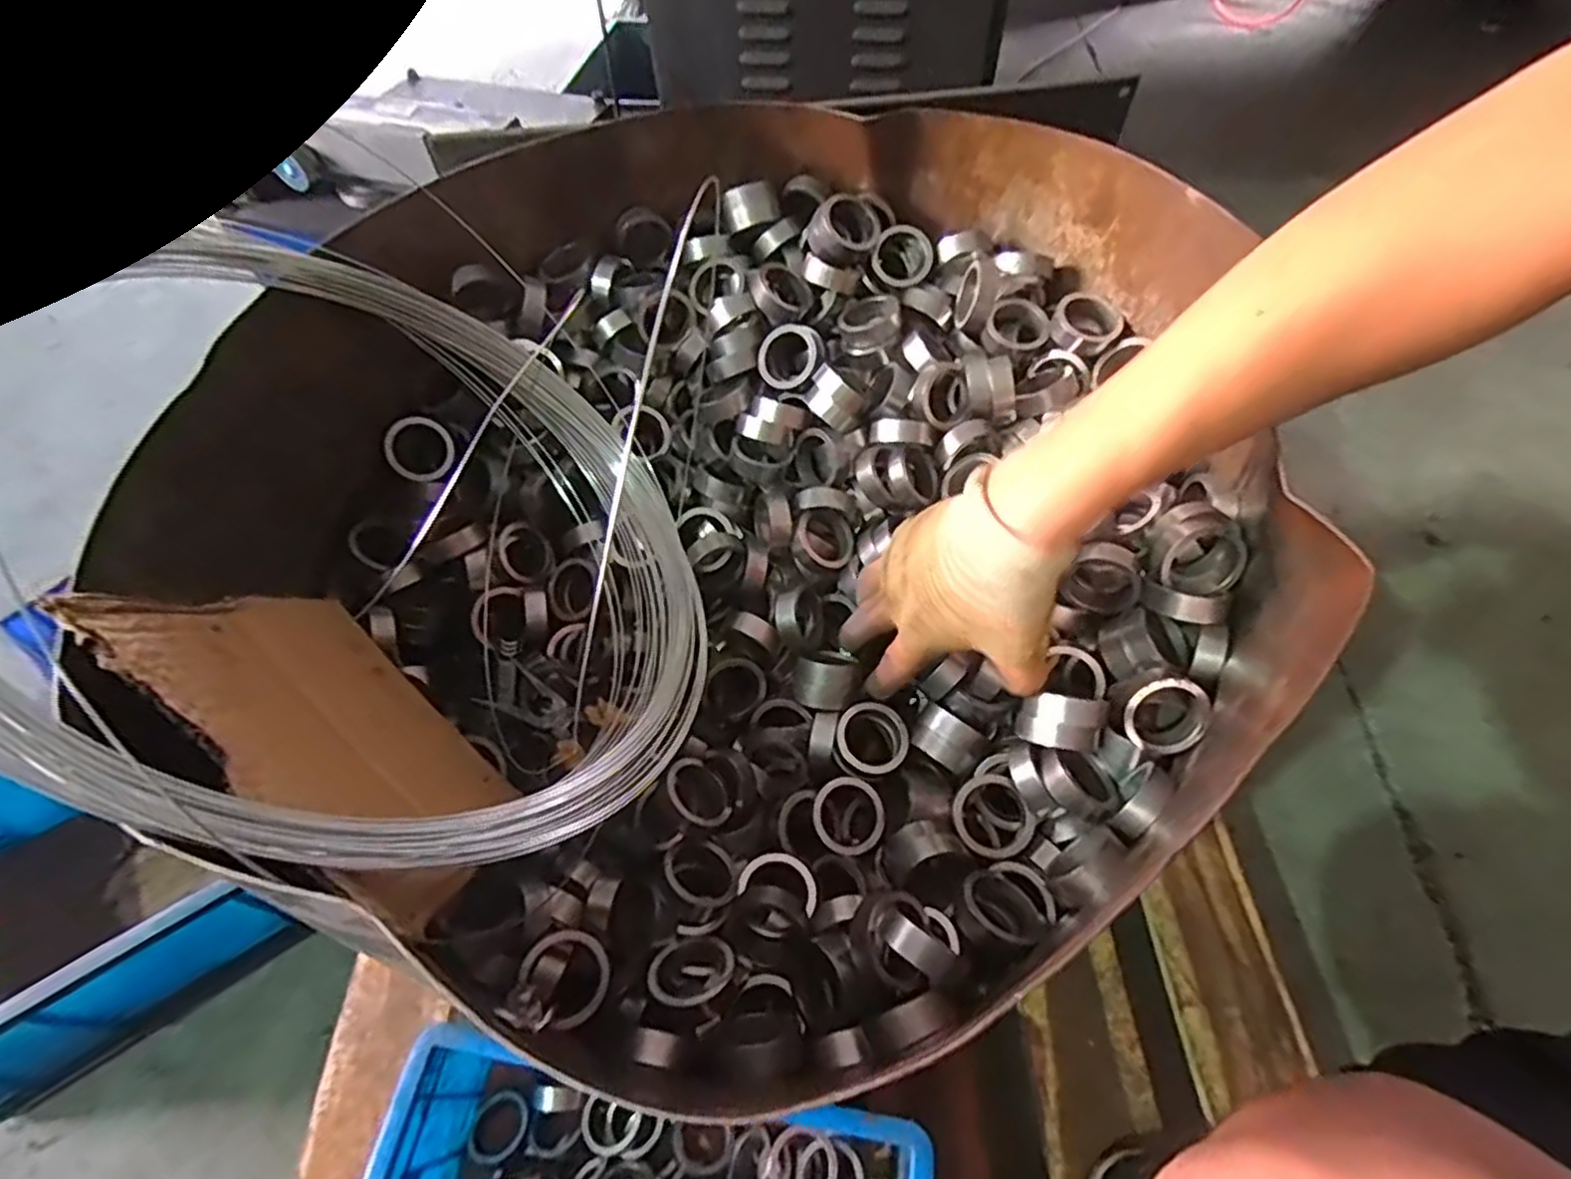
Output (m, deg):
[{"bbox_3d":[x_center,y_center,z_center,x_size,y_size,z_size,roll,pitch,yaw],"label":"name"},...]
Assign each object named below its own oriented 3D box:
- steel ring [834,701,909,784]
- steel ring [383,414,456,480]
[{"bbox_3d":[0.053,0.094,0.446,0.045,0.017,0.045,-37,62,-23],"label":"steel ring"},{"bbox_3d":[-0.262,-0.101,0.513,0.044,0.047,0.012,-43,29,-11],"label":"steel ring"}]

